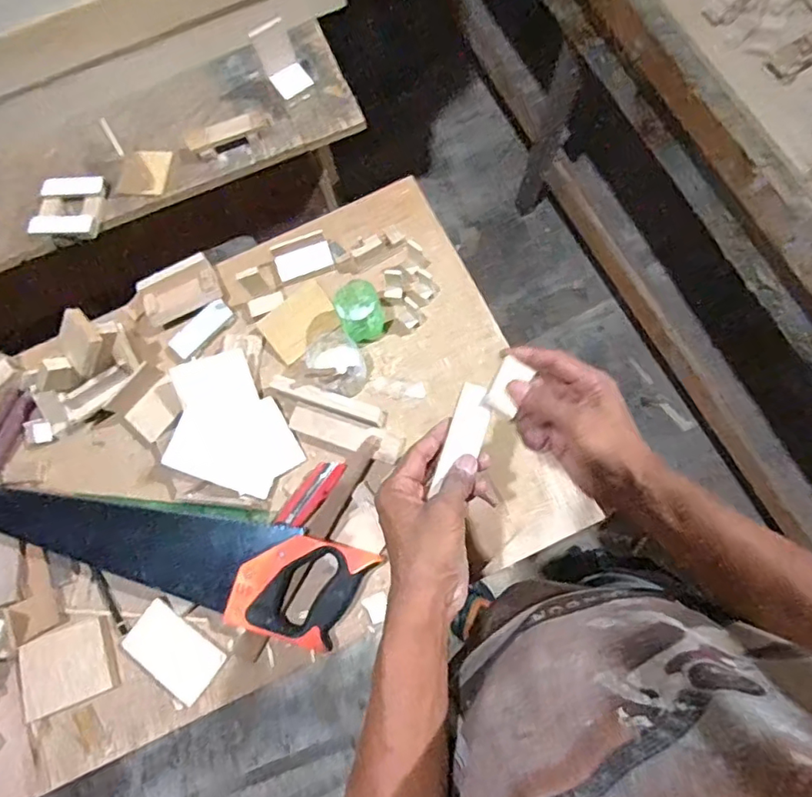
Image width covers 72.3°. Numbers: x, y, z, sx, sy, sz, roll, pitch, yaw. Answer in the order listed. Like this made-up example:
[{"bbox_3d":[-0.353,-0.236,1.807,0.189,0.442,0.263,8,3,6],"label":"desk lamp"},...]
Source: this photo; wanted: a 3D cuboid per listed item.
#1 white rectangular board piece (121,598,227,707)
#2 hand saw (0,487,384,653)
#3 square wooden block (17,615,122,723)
[{"bbox_3d":[-0.263,0.286,0.629,0.108,0.011,0.068,34,79,14],"label":"white rectangular board piece"},{"bbox_3d":[-0.303,0.158,0.650,0.511,0.043,0.114,15,75,10],"label":"hand saw"},{"bbox_3d":[-0.378,0.299,0.621,0.097,0.015,0.081,-22,72,-1],"label":"square wooden block"}]

